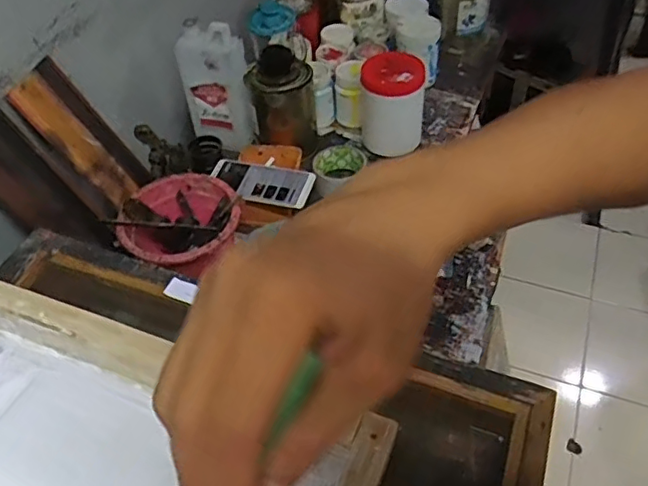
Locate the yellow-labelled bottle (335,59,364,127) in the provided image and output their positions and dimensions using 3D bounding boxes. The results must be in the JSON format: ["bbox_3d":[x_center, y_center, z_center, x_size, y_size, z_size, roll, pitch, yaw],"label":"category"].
[{"bbox_3d":[0.045,-0.262,1.053,0.050,0.104,0.063,0,47,4],"label":"yellow-labelled bottle"}]

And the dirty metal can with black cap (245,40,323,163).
[{"bbox_3d":[-0.066,-0.229,0.988,0.090,0.182,0.090,-2,47,2],"label":"dirty metal can with black cap"}]

